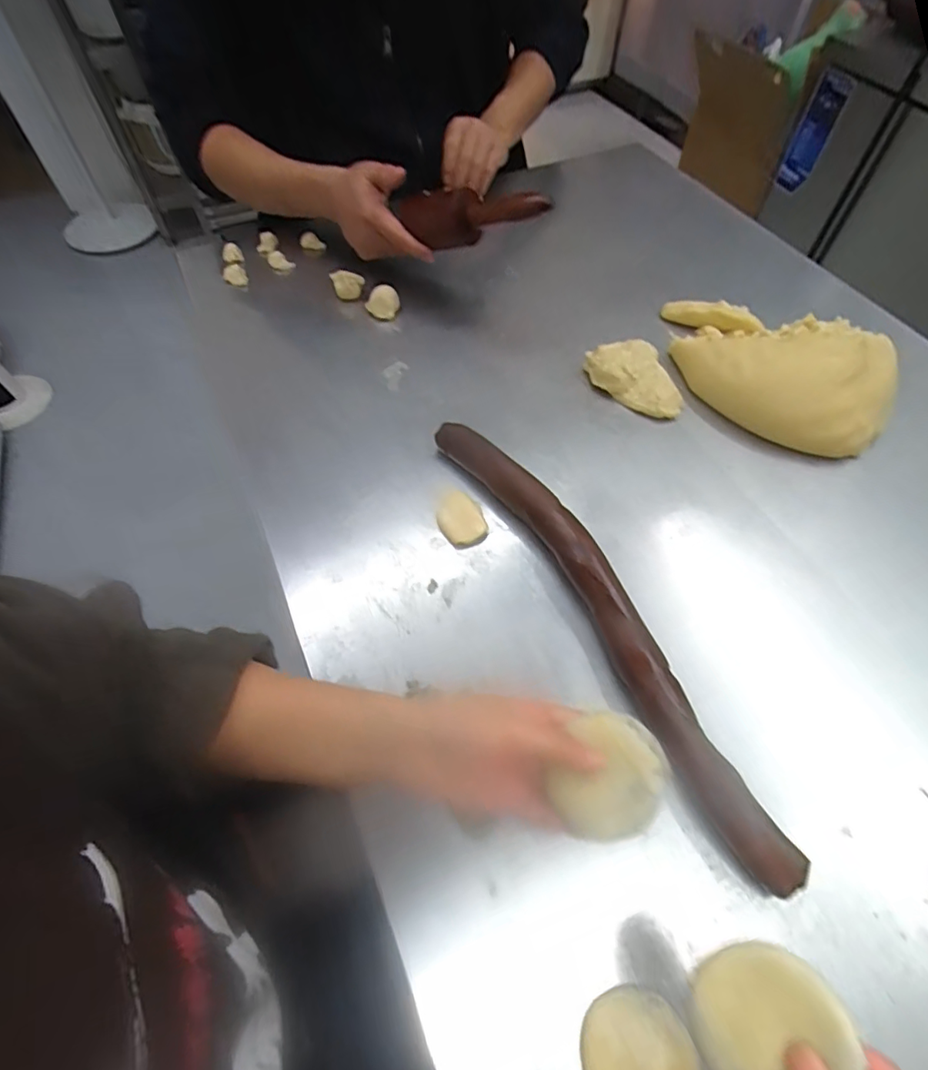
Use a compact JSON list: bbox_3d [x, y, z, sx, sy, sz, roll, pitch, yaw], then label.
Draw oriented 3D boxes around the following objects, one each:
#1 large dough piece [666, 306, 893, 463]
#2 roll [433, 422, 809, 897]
[{"bbox_3d":[0.339,-0.189,0.565,0.218,0.065,0.210,-1,59,2],"label":"large dough piece"},{"bbox_3d":[0.105,0.056,0.436,0.059,0.036,0.443,-28,61,-13],"label":"roll"}]

